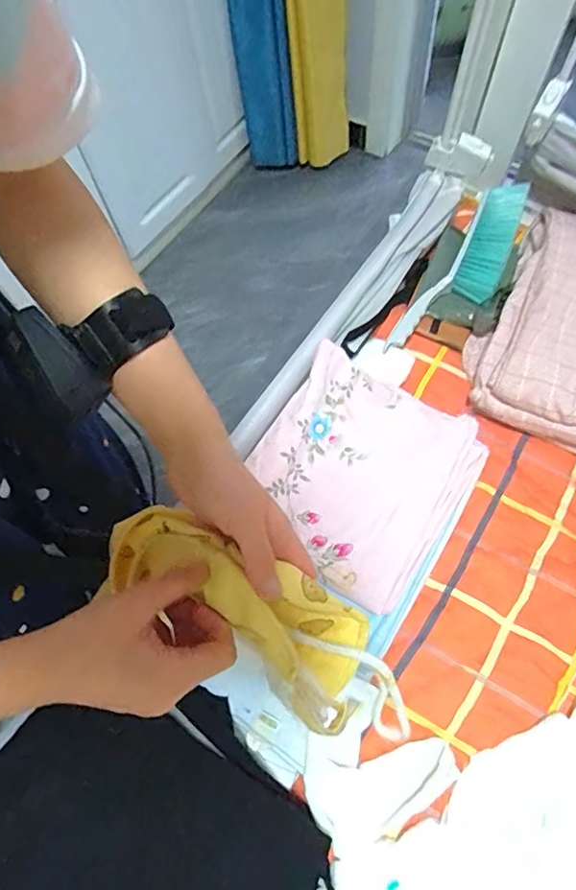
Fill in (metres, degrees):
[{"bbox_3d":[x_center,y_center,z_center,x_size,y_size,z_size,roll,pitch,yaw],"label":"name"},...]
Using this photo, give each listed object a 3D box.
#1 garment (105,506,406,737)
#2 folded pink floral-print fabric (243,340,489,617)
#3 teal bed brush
[{"bbox_3d":[-0.014,0.126,0.375,0.250,0.090,0.071,34,70,4],"label":"garment"},{"bbox_3d":[0.087,0.035,0.678,0.245,0.031,0.266,30,77,12],"label":"folded pink floral-print fabric"},{"bbox_3d":[0.270,-0.263,0.826,0.101,0.035,0.329,36,84,18],"label":"teal bed brush"}]

